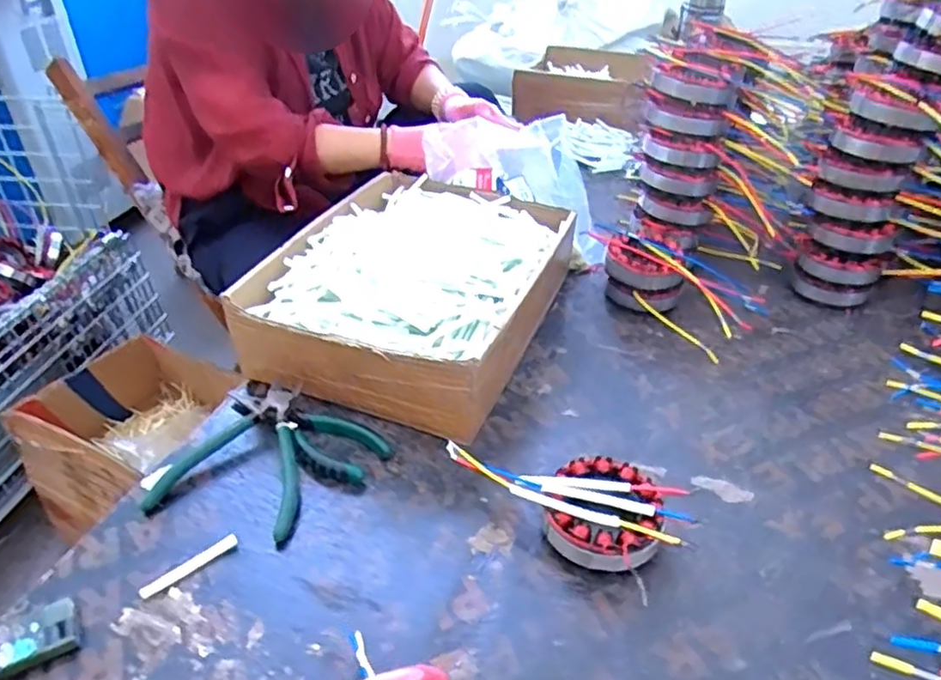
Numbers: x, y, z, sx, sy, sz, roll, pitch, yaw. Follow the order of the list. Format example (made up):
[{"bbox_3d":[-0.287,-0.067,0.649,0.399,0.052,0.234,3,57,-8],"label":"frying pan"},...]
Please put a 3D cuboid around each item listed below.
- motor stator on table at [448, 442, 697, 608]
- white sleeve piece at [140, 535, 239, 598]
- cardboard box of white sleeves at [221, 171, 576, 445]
[{"bbox_3d":[0.072,0.113,0.503,0.175,0.036,0.086,27,44,31],"label":"motor stator on table"},{"bbox_3d":[-0.196,0.157,0.463,0.068,0.005,0.010,-29,45,-33],"label":"white sleeve piece"},{"bbox_3d":[-0.047,-0.059,0.677,0.243,0.104,0.324,14,39,18],"label":"cardboard box of white sleeves"}]

